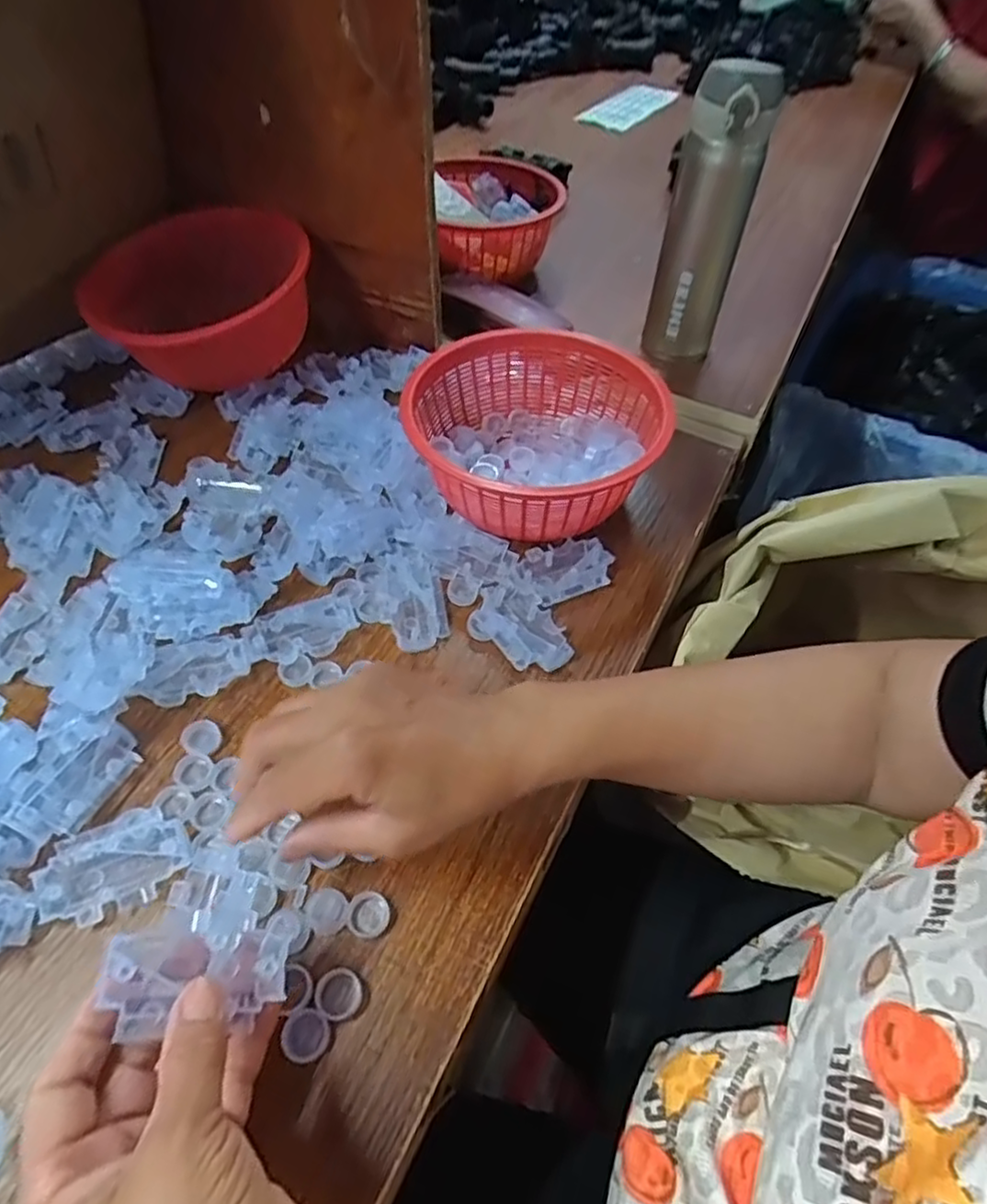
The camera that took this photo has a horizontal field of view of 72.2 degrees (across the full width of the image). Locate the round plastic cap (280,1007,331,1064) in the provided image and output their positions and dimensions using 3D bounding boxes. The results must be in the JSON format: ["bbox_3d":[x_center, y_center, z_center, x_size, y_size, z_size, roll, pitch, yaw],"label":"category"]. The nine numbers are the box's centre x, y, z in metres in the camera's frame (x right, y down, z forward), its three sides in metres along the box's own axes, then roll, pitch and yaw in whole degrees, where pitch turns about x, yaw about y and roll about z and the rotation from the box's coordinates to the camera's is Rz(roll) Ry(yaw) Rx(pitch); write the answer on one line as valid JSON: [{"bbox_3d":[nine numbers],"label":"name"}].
[{"bbox_3d":[-0.083,0.193,0.302,0.021,0.007,0.020,1,51,-2],"label":"round plastic cap"}]

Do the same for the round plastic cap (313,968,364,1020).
[{"bbox_3d":[-0.071,0.180,0.311,0.021,0.005,0.020,1,51,-2],"label":"round plastic cap"}]

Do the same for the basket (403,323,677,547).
[{"bbox_3d":[0.030,-0.123,0.493,0.179,0.072,0.192,1,51,-2],"label":"basket"}]

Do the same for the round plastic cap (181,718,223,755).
[{"bbox_3d":[-0.167,0.077,0.388,0.021,0.006,0.020,1,51,-2],"label":"round plastic cap"}]

